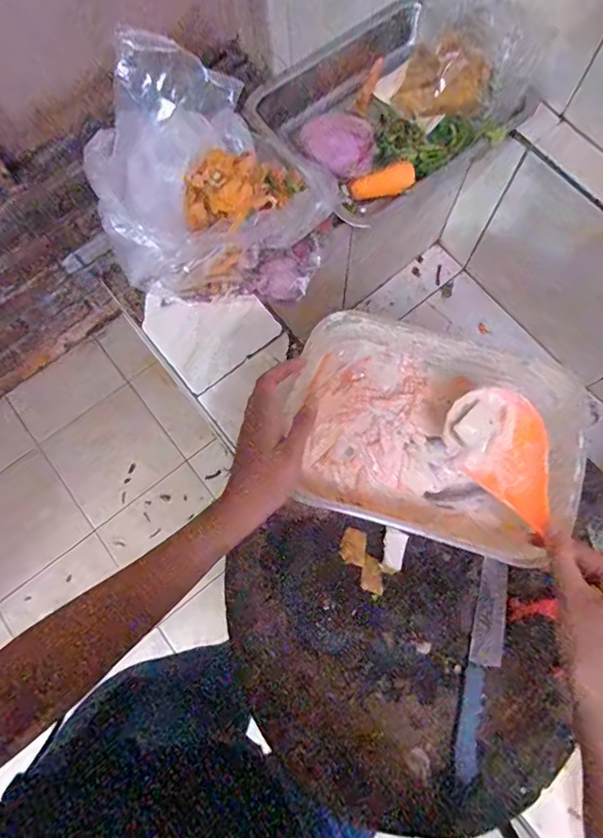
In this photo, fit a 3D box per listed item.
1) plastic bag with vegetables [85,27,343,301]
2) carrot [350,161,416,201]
[{"bbox_3d":[-0.096,-0.270,0.537,0.244,0.158,0.206,-16,75,-3],"label":"plastic bag with vegetables"},{"bbox_3d":[0.098,-0.287,0.588,0.077,0.026,0.022,-13,74,-3],"label":"carrot"}]

